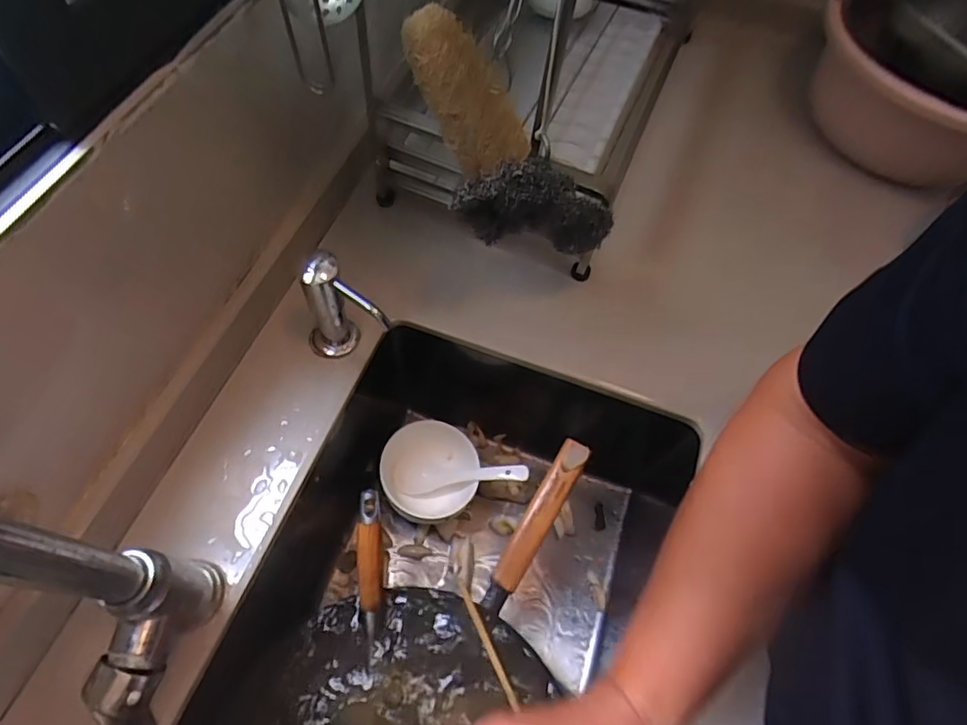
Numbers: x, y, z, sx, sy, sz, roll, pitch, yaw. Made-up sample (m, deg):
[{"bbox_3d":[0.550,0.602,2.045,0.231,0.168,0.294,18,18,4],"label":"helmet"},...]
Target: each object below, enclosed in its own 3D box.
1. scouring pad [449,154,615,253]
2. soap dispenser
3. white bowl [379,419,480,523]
[{"bbox_3d":[0.045,-0.139,0.488,0.166,0.074,0.049,4,56,-36],"label":"scouring pad"},{"bbox_3d":[-0.131,-0.033,0.516,0.047,0.124,0.086,-36,69,-21],"label":"soap dispenser"},{"bbox_3d":[-0.065,0.133,0.675,0.111,0.071,0.102,2,61,-3],"label":"white bowl"}]

